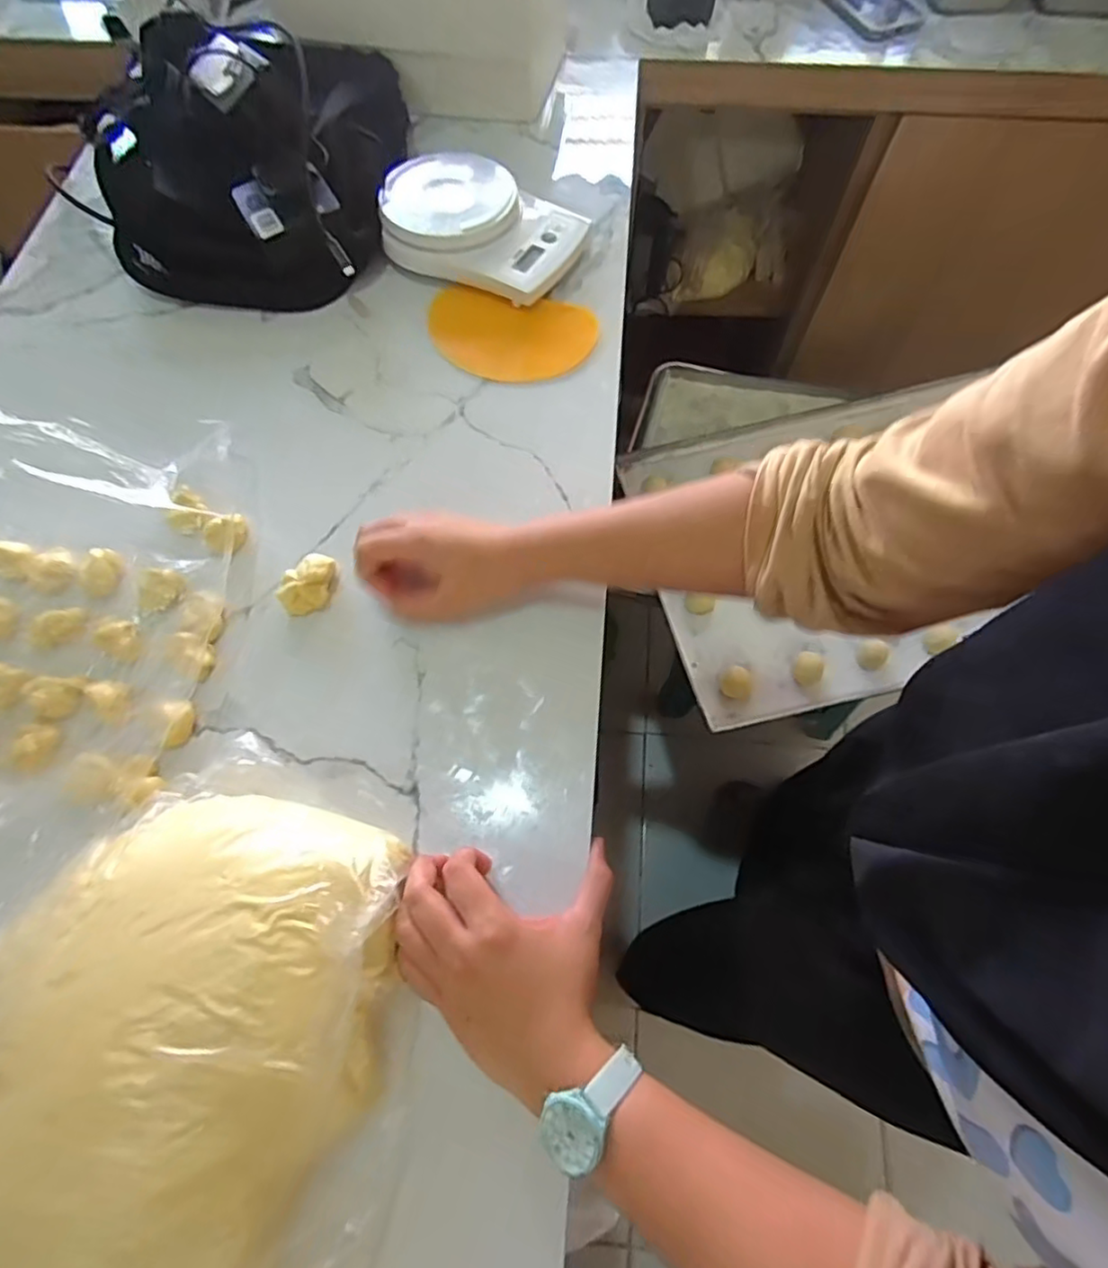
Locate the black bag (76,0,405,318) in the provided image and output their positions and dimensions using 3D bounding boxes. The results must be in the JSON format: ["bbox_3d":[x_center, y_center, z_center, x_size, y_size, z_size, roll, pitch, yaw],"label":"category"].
[{"bbox_3d":[-0.292,-0.463,0.584,0.268,0.111,0.301,4,67,3],"label":"black bag"}]

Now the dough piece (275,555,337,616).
[{"bbox_3d":[-0.180,-0.036,0.446,0.032,0.027,0.043,12,68,6],"label":"dough piece"}]

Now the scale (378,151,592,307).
[{"bbox_3d":[-0.069,-0.385,0.568,0.182,0.045,0.129,24,70,11],"label":"scale"}]

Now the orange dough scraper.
[{"bbox_3d":[-0.040,-0.266,0.543,0.148,0.006,0.092,8,71,4],"label":"orange dough scraper"}]

